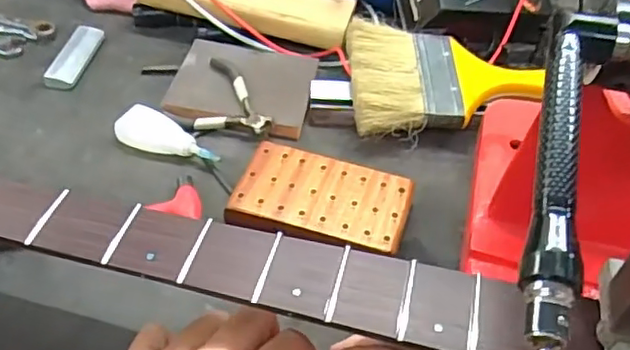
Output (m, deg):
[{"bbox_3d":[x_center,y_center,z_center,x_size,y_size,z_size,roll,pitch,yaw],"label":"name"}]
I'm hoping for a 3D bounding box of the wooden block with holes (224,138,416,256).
[{"bbox_3d":[0.005,0.020,0.439,0.120,0.017,0.078,16,47,9],"label":"wooden block with holes"}]

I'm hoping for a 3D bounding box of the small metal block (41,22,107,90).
[{"bbox_3d":[-0.218,-0.108,0.554,0.029,0.013,0.079,10,46,3],"label":"small metal block"}]

